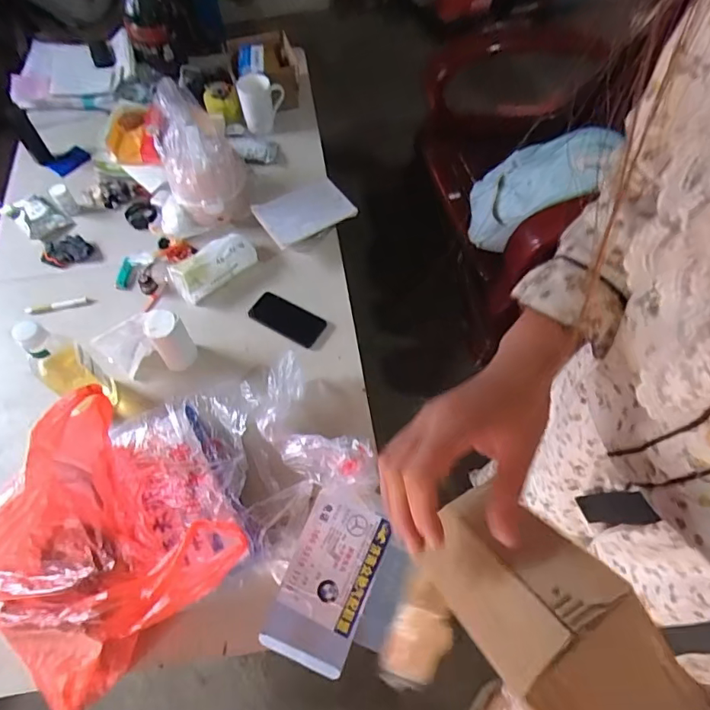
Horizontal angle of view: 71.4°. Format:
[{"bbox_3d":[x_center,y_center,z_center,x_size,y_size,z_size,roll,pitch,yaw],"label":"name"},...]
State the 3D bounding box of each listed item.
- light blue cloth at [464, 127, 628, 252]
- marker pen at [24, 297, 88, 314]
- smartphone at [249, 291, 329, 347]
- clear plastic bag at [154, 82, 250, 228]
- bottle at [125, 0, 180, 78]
[{"bbox_3d":[0.416,-0.386,1.148,0.154,0.372,0.195,33,50,-28],"label":"light blue cloth"},{"bbox_3d":[-0.601,-0.100,0.995,0.112,0.011,0.018,-15,63,-8],"label":"marker pen"},{"bbox_3d":[-0.139,-0.074,1.019,0.149,0.007,0.092,27,54,5],"label":"smartphone"},{"bbox_3d":[-0.316,-0.407,1.019,0.161,0.281,0.162,-18,63,-10],"label":"clear plastic bag"},{"bbox_3d":[-0.476,-0.782,1.147,0.111,0.215,0.095,-18,63,-10],"label":"bottle"}]

